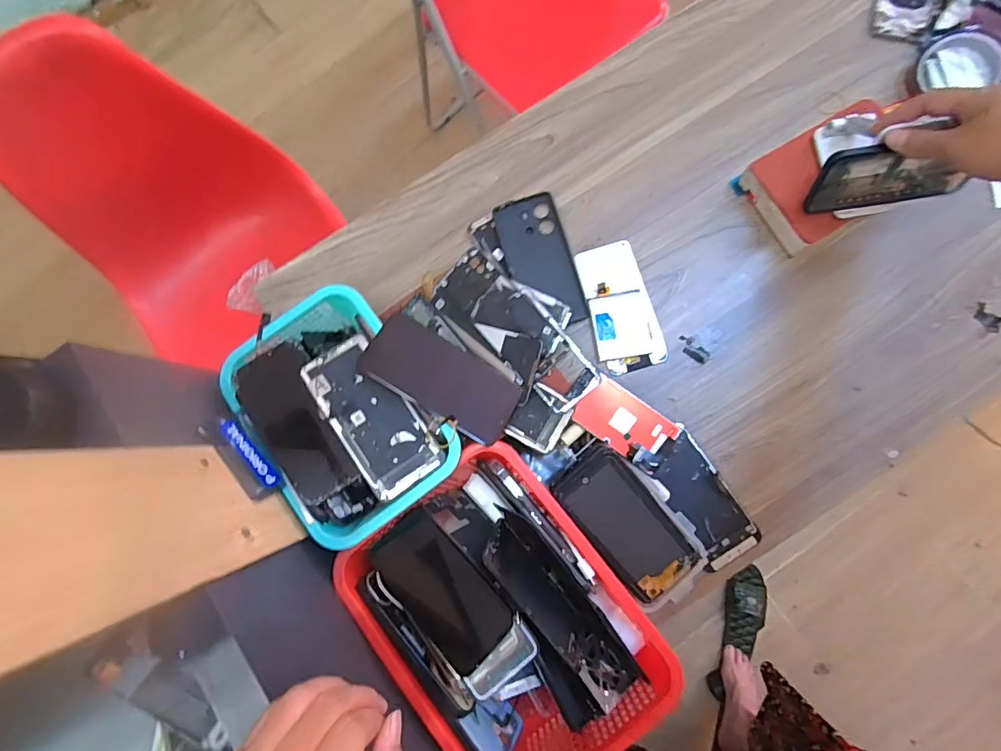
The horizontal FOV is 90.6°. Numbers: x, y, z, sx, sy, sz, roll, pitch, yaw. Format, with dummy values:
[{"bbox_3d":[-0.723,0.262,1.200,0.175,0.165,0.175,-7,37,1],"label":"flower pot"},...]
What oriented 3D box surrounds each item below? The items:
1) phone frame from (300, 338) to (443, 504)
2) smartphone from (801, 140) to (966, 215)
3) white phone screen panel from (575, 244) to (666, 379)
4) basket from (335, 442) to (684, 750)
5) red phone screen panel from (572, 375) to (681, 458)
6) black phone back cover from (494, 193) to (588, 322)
[{"bbox_3d":[-0.127,0.039,0.479,0.069,0.005,0.148,-34,86,-12],"label":"phone frame"},{"bbox_3d":[0.395,-0.200,0.503,0.151,0.071,0.012,-6,54,2],"label":"smartphone"},{"bbox_3d":[0.139,-0.082,0.589,0.072,0.010,0.154,-17,82,1],"label":"white phone screen panel"},{"bbox_3d":[0.007,0.238,0.489,0.219,0.083,0.284,-38,82,-2],"label":"basket"},{"bbox_3d":[0.136,0.051,0.540,0.100,0.006,0.060,35,86,7],"label":"red phone screen panel"},{"bbox_3d":[0.047,-0.139,0.597,0.074,0.012,0.162,-16,82,2],"label":"black phone back cover"}]

